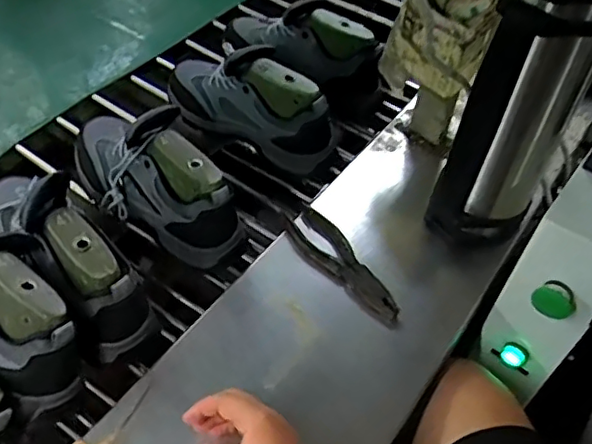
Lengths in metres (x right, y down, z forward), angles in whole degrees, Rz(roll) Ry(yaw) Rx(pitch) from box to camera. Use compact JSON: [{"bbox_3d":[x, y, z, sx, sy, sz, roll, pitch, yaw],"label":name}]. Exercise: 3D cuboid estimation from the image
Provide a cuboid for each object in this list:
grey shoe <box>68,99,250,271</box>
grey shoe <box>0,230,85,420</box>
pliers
[{"bbox_3d":[-0.181,-0.061,0.746,0.106,0.129,0.262,-32,61,-27],"label":"grey shoe"},{"bbox_3d":[-0.325,0.073,0.625,0.274,0.126,0.122,29,54,17],"label":"grey shoe"},{"bbox_3d":[0.056,0.046,0.710,0.054,0.021,0.183,-32,56,-26],"label":"pliers"}]

